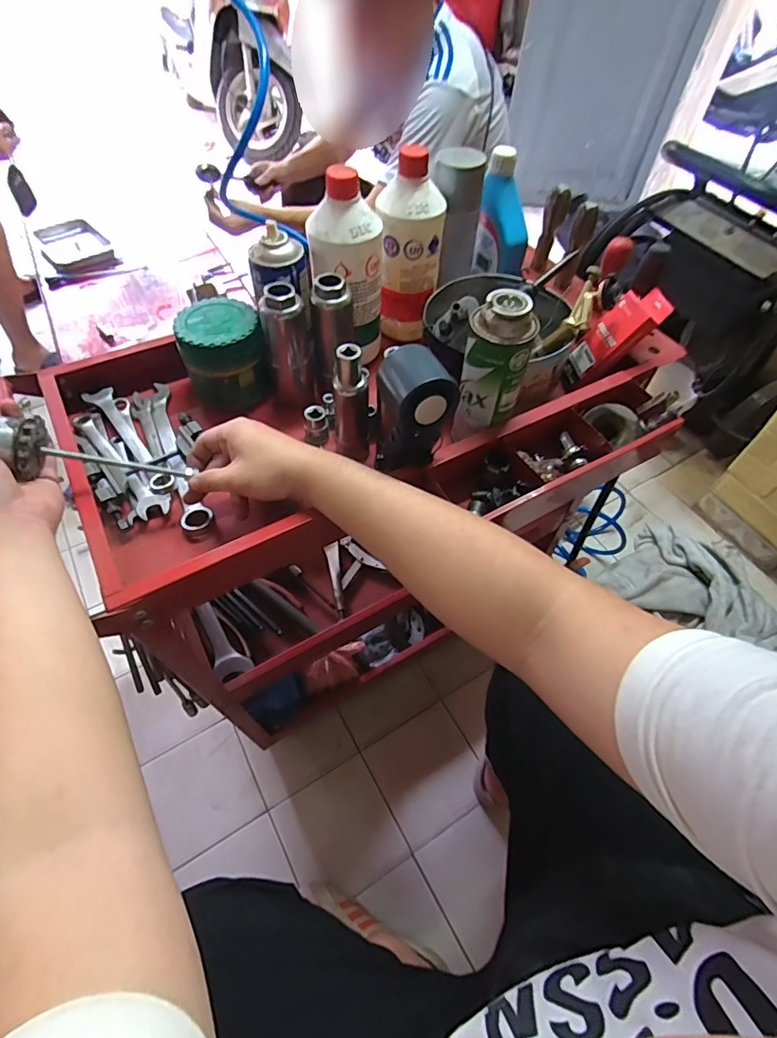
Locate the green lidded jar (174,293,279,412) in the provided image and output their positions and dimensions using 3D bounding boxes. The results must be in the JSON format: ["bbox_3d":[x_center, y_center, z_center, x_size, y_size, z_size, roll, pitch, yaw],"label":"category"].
[{"bbox_3d":[-0.201,-0.206,0.602,0.096,0.089,0.096,-17,58,-13],"label":"green lidded jar"}]

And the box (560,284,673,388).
[{"bbox_3d":[0.280,-0.226,0.620,0.026,0.144,0.056,16,46,-37],"label":"box"}]

